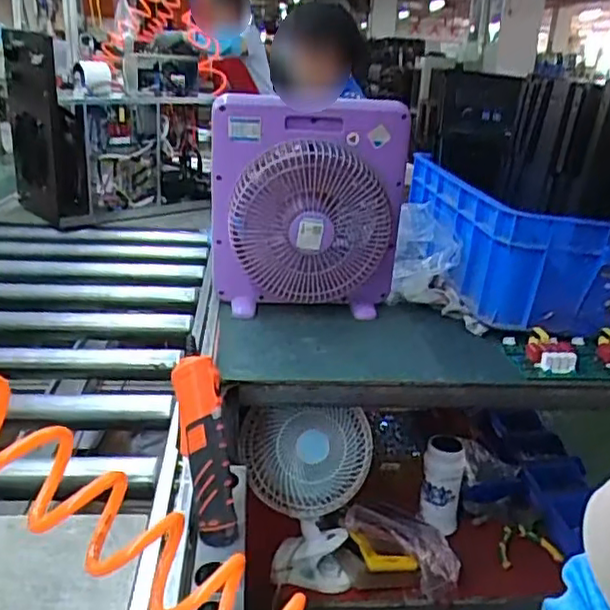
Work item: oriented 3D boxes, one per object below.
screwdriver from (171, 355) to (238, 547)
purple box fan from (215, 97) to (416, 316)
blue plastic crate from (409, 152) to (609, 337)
[{"bbox_3d":[-0.102,0.151,0.674,0.045,0.192,0.040,-6,-11,-23],"label":"screwdriver"},{"bbox_3d":[0.011,-0.166,1.070,0.315,0.337,0.131,-4,22,-18],"label":"purple box fan"},{"bbox_3d":[0.456,-0.135,1.260,0.392,0.186,0.529,1,21,-6],"label":"blue plastic crate"}]

